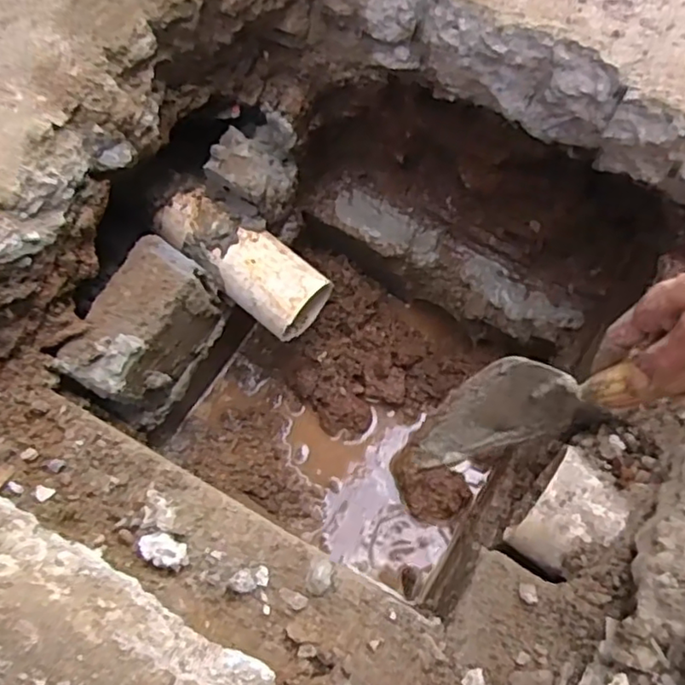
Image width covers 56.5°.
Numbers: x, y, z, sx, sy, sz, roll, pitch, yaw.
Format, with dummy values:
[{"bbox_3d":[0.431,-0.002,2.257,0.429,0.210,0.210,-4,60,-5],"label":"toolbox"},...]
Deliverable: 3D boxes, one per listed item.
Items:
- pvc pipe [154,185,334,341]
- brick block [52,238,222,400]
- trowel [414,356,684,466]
[{"bbox_3d":[-0.118,-0.099,0.755,0.208,0.073,0.088,36,75,13],"label":"pvc pipe"},{"bbox_3d":[-0.209,-0.014,0.699,0.080,0.140,0.175,27,73,11],"label":"brick block"},{"bbox_3d":[0.175,0.048,0.487,0.075,0.288,0.069,18,65,-36],"label":"trowel"}]

